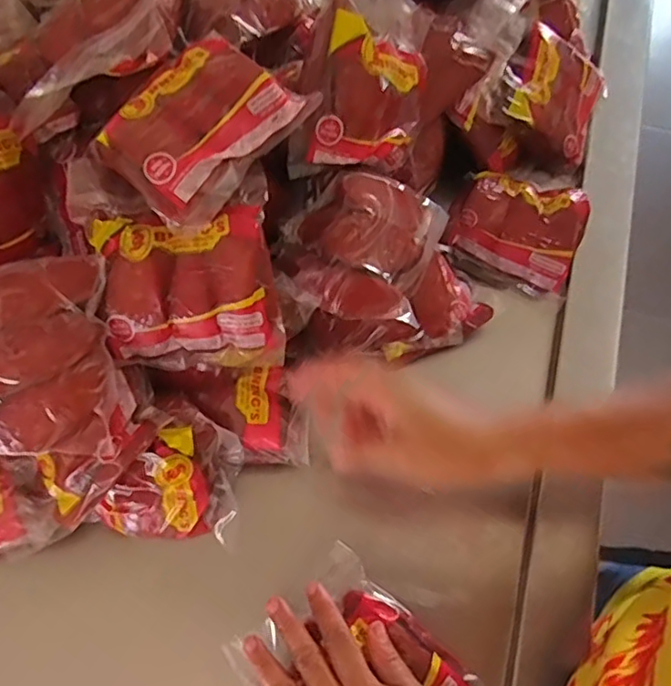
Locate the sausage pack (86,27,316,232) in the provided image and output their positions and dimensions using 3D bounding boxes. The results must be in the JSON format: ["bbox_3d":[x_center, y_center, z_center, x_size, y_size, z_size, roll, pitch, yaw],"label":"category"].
[{"bbox_3d":[-0.093,-0.152,0.402,0.099,0.028,0.135,39,74,15],"label":"sausage pack"}]

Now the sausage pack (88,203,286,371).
[{"bbox_3d":[-0.102,-0.033,0.417,0.120,0.027,0.116,-5,110,-3],"label":"sausage pack"}]

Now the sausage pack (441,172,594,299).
[{"bbox_3d":[0.171,-0.107,0.561,0.120,0.027,0.104,18,69,9],"label":"sausage pack"}]

